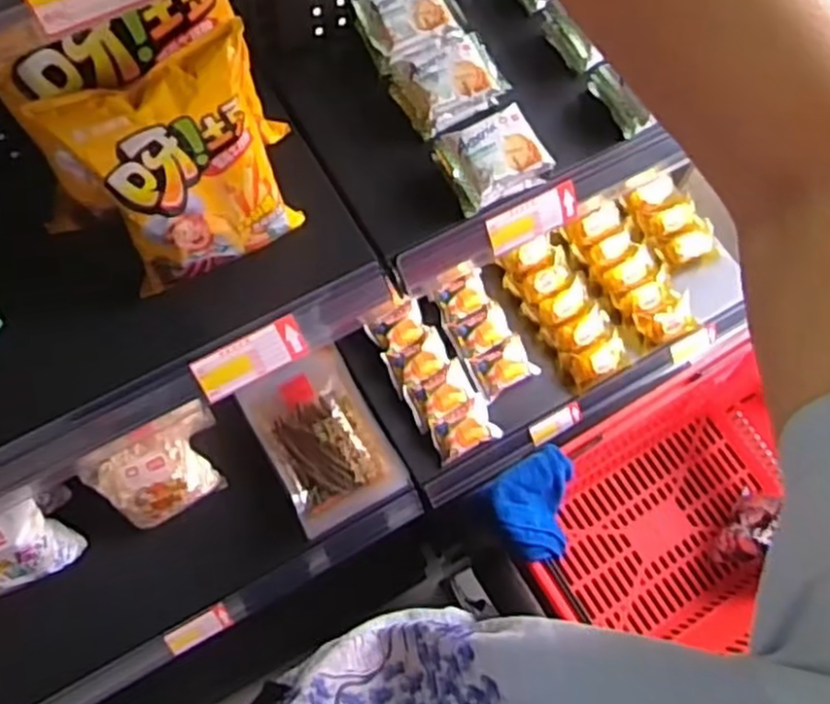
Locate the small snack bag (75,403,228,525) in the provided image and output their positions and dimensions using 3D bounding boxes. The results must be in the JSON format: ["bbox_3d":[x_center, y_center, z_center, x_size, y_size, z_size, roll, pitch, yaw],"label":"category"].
[{"bbox_3d":[-0.362,0.166,1.110,0.176,0.136,0.120,-35,74,-13],"label":"small snack bag"}]

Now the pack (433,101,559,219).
[{"bbox_3d":[0.067,-0.178,0.692,0.094,0.040,0.079,-28,73,-11],"label":"pack"}]

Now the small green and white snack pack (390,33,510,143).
[{"bbox_3d":[0.031,-0.255,0.718,0.096,0.036,0.083,-29,73,-12],"label":"small green and white snack pack"}]

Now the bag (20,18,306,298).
[{"bbox_3d":[-0.172,-0.127,0.589,0.147,0.183,0.080,-22,72,-9],"label":"bag"}]

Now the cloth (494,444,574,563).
[{"bbox_3d":[0.139,0.178,0.904,0.087,0.031,0.131,9,69,2],"label":"cloth"}]

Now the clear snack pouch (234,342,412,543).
[{"bbox_3d":[-0.141,0.125,1.159,0.179,0.052,0.260,-26,72,-11],"label":"clear snack pouch"}]

